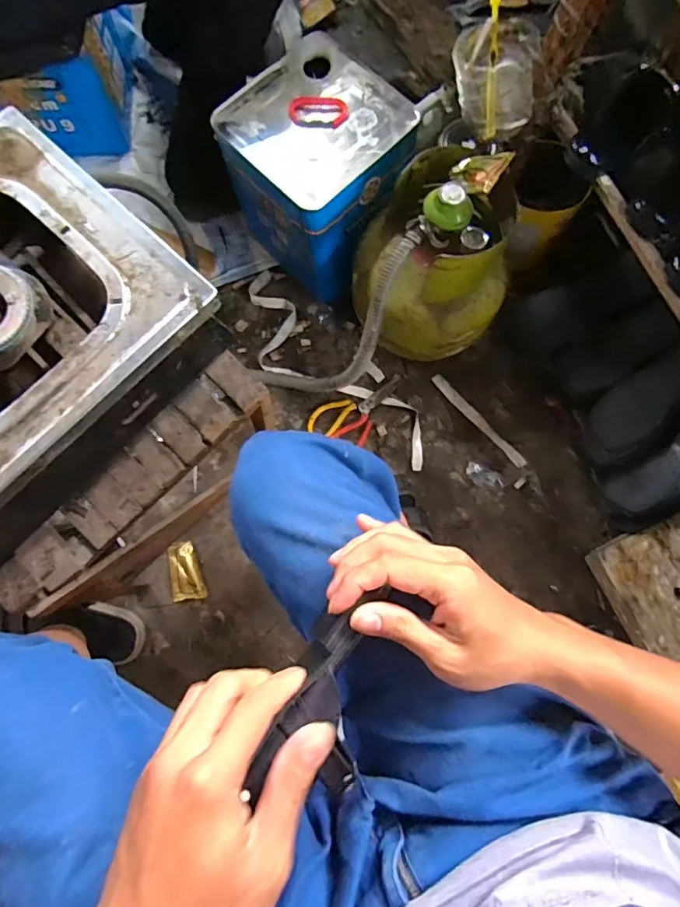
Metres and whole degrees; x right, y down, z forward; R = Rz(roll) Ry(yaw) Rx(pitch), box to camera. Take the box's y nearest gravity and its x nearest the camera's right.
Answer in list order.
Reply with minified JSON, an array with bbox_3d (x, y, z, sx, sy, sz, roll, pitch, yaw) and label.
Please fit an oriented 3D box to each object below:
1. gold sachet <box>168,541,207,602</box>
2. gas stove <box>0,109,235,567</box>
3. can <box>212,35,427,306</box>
[{"bbox_3d":[-0.256,0.196,0.826,0.054,0.015,0.094,-7,77,-3],"label":"gold sachet"},{"bbox_3d":[-0.318,-0.093,0.456,0.346,0.102,0.301,-44,81,-11],"label":"gas stove"},{"bbox_3d":[-0.032,-0.460,0.850,0.238,0.256,0.272,-41,81,-10],"label":"can"}]

